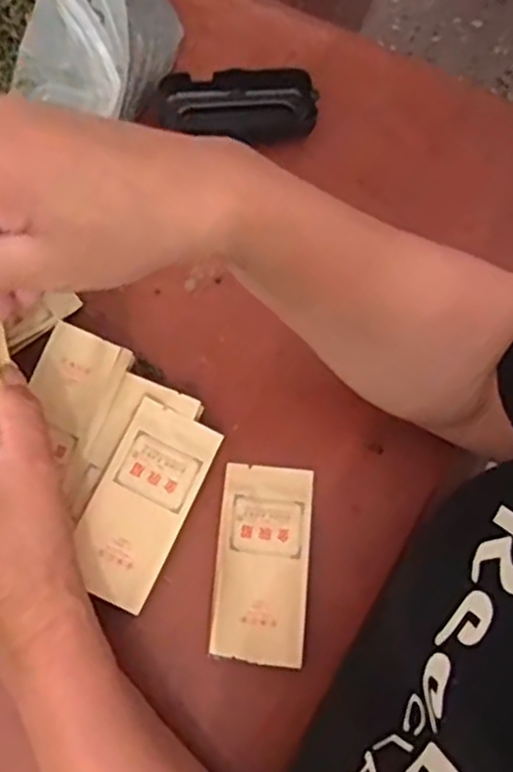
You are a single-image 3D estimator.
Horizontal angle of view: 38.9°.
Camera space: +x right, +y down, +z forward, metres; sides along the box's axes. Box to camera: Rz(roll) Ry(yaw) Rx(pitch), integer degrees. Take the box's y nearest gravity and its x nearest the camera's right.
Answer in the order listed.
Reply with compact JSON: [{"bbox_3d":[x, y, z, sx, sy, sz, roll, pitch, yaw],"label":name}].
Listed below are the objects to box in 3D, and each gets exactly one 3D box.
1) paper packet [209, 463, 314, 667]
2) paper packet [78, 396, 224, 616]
[{"bbox_3d":[0.004,0.097,0.407,0.051,0.025,0.108,5,67,1],"label":"paper packet"},{"bbox_3d":[-0.064,0.065,0.408,0.051,0.005,0.108,29,70,-10],"label":"paper packet"}]

